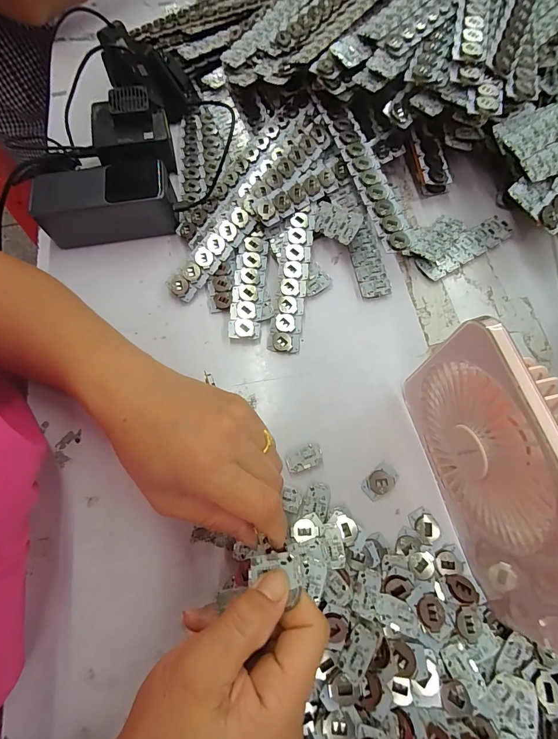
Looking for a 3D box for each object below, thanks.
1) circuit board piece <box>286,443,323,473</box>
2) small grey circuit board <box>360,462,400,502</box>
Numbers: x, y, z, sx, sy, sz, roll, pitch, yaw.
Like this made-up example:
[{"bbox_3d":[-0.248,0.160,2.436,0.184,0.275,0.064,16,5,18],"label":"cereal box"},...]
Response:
[{"bbox_3d":[0.021,0.073,0.285,0.030,0.004,0.019,-16,70,-5],"label":"circuit board piece"},{"bbox_3d":[0.082,0.091,0.279,0.030,0.004,0.019,-38,73,-12],"label":"small grey circuit board"}]

